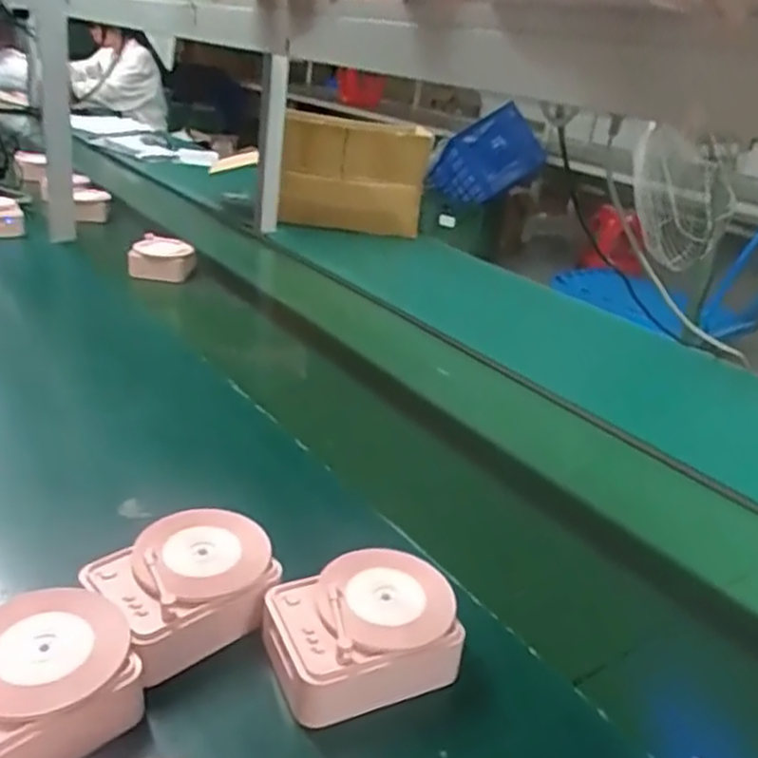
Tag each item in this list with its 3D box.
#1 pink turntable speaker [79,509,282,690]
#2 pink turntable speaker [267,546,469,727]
[{"bbox_3d":[-0.147,0.159,0.539,0.125,0.059,0.105,-16,34,-41],"label":"pink turntable speaker"},{"bbox_3d":[-0.013,0.185,0.521,0.131,0.056,0.098,-3,27,-22],"label":"pink turntable speaker"}]

